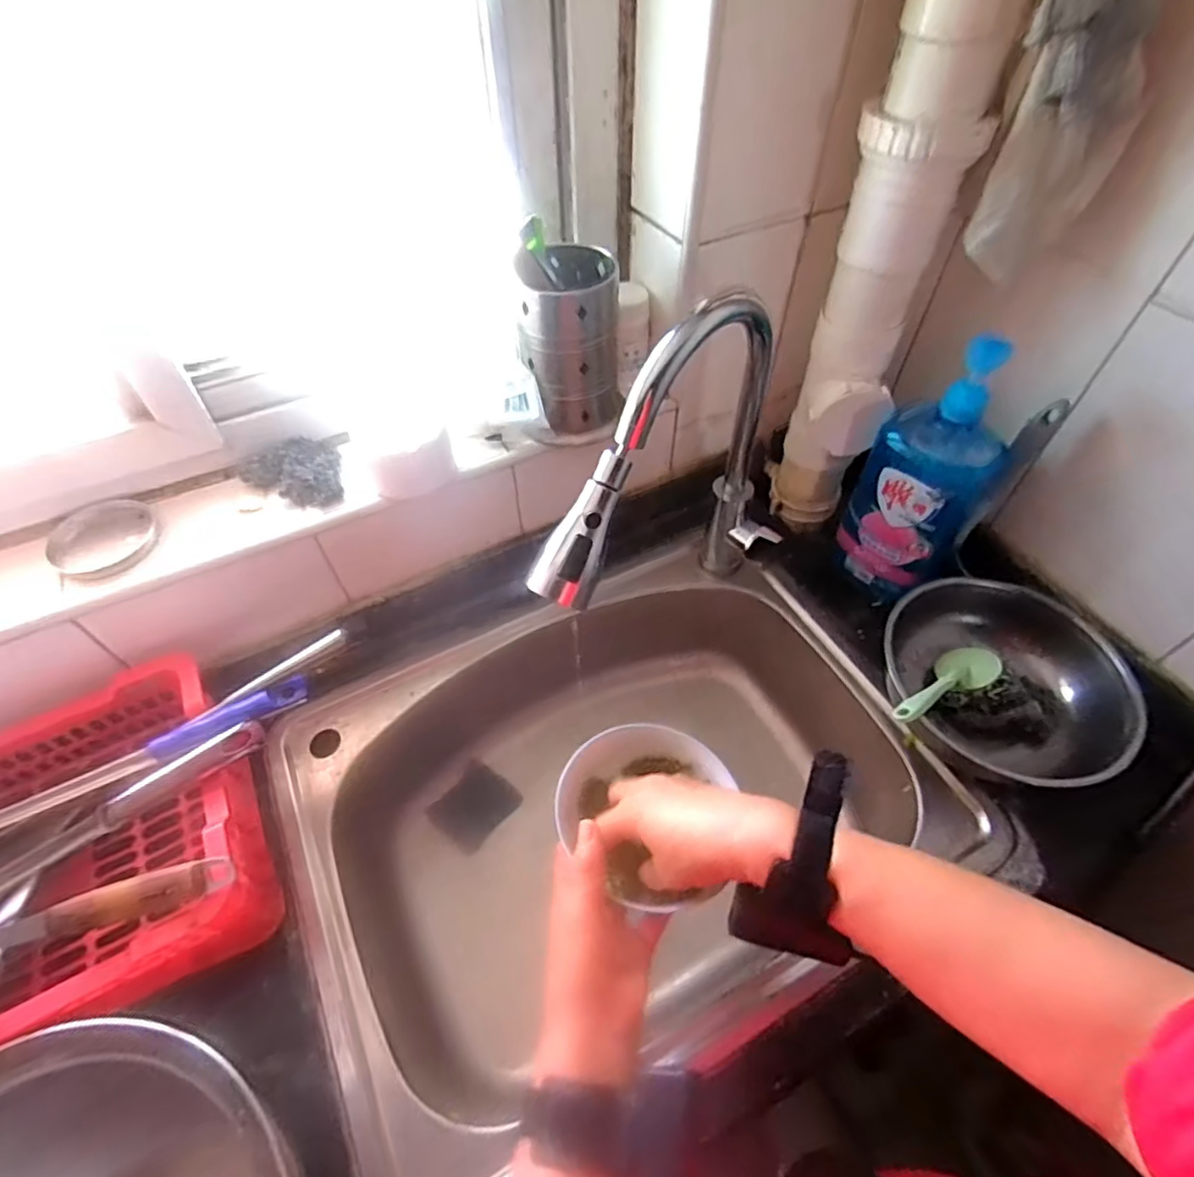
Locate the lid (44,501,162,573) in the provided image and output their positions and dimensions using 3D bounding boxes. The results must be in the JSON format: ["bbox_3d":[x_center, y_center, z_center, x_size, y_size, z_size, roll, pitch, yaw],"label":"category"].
[{"bbox_3d":[-0.437,-0.047,0.545,0.084,0.013,0.071,-25,56,-18],"label":"lid"}]

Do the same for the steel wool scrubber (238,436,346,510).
[{"bbox_3d":[-0.286,-0.101,0.576,0.099,0.042,0.047,-12,53,-9],"label":"steel wool scrubber"}]

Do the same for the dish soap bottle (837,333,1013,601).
[{"bbox_3d":[0.327,-0.103,0.614,0.117,0.271,0.077,33,59,23],"label":"dish soap bottle"}]

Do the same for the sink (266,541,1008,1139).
[{"bbox_3d":[0.015,0.209,0.682,0.568,0.205,0.421,-25,56,-18],"label":"sink"}]

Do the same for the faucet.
[{"bbox_3d":[0.074,-0.054,0.546,0.081,0.341,0.310,33,59,23],"label":"faucet"}]

